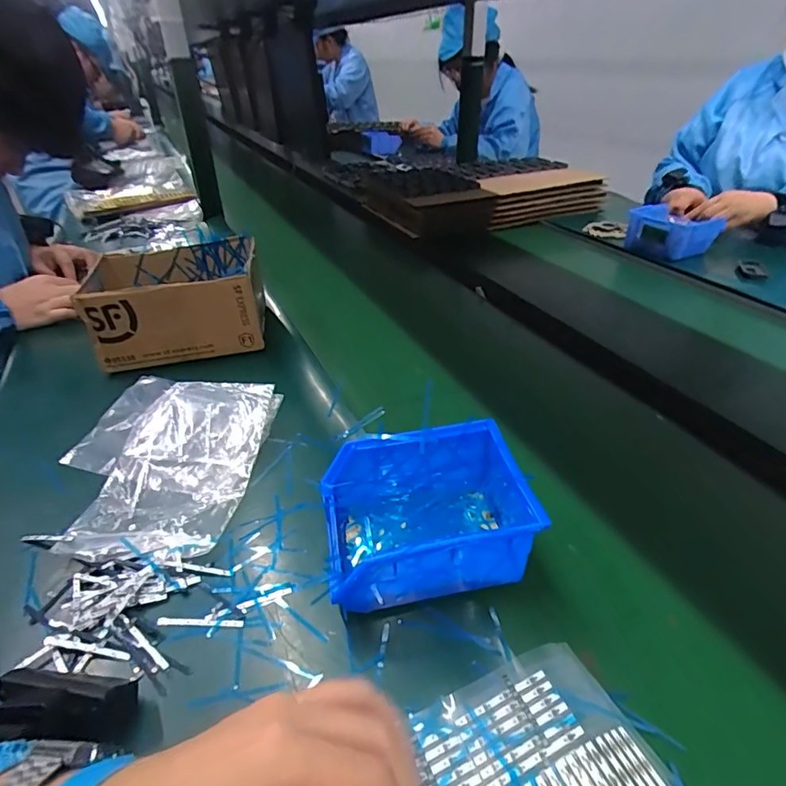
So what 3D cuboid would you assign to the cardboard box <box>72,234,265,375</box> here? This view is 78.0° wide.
[{"bbox_3d":[-0.281,-0.122,0.636,0.203,0.098,0.161,-9,36,-10],"label":"cardboard box"}]

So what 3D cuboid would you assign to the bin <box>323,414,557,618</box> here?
[{"bbox_3d":[0.020,0.091,0.354,0.132,0.078,0.102,-8,36,-8],"label":"bin"}]

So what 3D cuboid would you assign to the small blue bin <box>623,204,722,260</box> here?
[{"bbox_3d":[0.507,-0.295,0.906,0.090,0.075,0.128,-20,41,-22],"label":"small blue bin"}]

